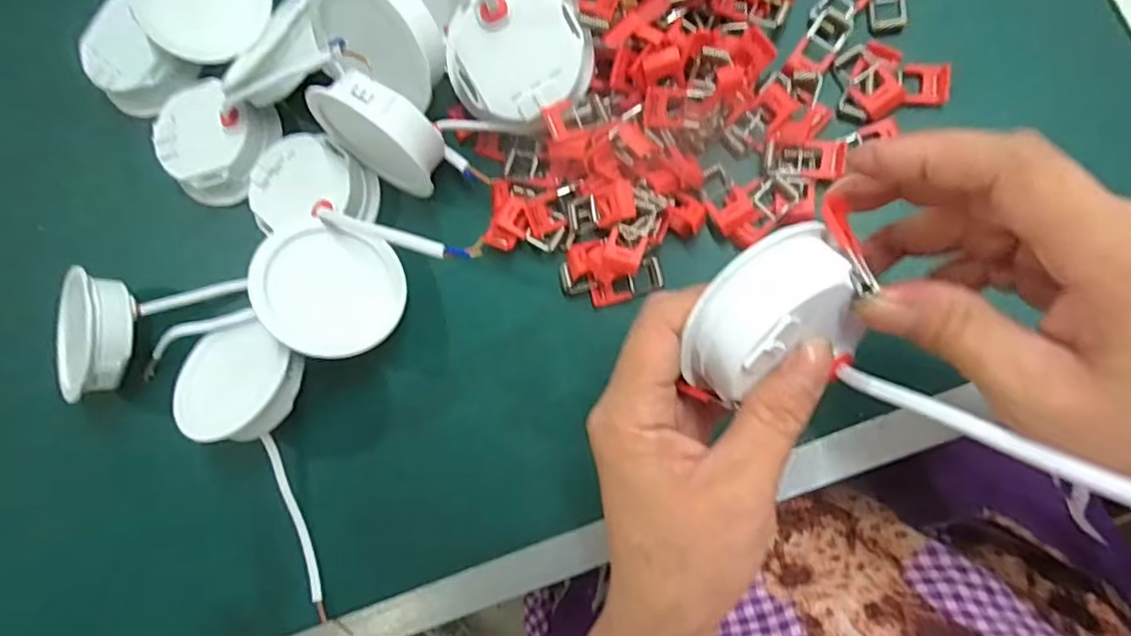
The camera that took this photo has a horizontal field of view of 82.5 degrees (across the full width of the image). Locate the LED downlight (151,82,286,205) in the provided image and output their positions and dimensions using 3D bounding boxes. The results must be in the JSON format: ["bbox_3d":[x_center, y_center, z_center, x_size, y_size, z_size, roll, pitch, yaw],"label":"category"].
[{"bbox_3d":[-0.205,-0.102,0.368,0.060,0.026,0.063,28,91,12],"label":"LED downlight"}]

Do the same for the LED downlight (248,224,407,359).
[{"bbox_3d":[-0.121,-0.012,0.329,0.069,0.024,0.069,6,74,-21],"label":"LED downlight"}]

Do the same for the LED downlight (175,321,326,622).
[{"bbox_3d":[-0.164,0.077,0.336,0.070,0.040,0.147,-9,84,10],"label":"LED downlight"}]

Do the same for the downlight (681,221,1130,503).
[{"bbox_3d":[0.111,0.023,0.203,0.142,0.050,0.062,28,92,14],"label":"downlight"}]

